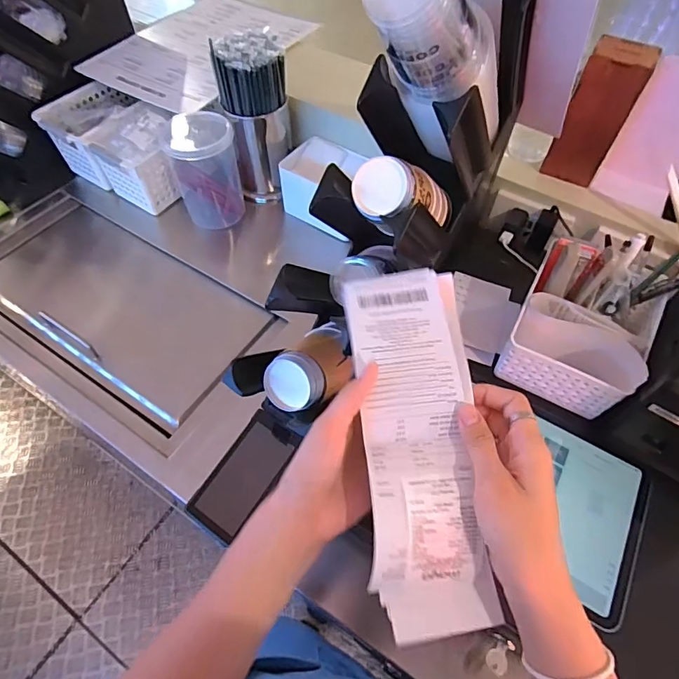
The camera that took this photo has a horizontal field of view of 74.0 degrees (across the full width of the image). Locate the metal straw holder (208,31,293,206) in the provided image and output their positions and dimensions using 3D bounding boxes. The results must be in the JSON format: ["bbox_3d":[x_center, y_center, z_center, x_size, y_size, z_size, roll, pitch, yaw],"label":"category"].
[{"bbox_3d":[-0.148,-0.387,0.814,0.112,0.277,0.090,-9,56,-8],"label":"metal straw holder"}]

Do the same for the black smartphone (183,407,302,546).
[{"bbox_3d":[-0.117,0.170,0.570,0.071,0.007,0.153,37,76,-2],"label":"black smartphone"}]

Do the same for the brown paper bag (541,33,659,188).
[{"bbox_3d":[0.358,-0.309,0.628,0.075,0.170,0.062,29,59,17],"label":"brown paper bag"}]

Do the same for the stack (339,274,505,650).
[{"bbox_3d":[0.059,0.070,0.348,0.089,0.053,0.273,-1,70,-3],"label":"stack"}]

